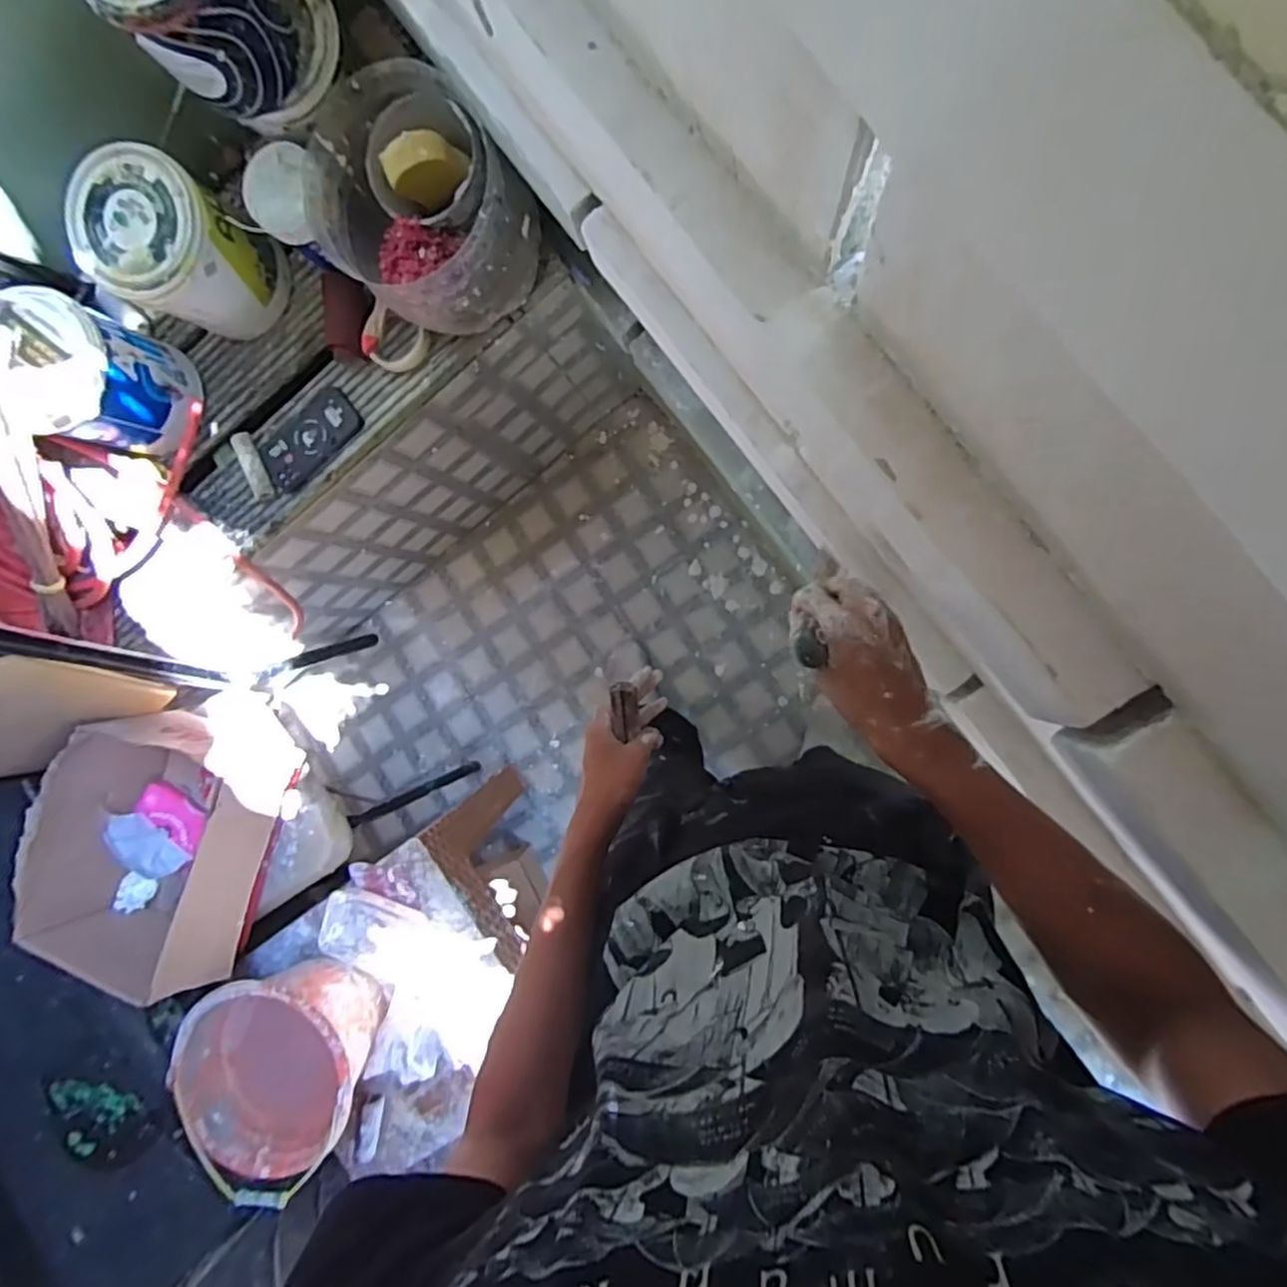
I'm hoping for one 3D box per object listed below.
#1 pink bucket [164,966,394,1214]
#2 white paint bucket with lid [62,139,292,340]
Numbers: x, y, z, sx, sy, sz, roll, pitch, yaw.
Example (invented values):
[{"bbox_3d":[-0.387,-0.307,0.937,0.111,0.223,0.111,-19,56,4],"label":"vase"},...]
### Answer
[{"bbox_3d":[-0.531,0.621,1.047,0.255,0.209,0.278,0,91,9],"label":"pink bucket"},{"bbox_3d":[-0.647,-0.542,0.950,0.189,0.214,0.177,30,95,8],"label":"white paint bucket with lid"}]

